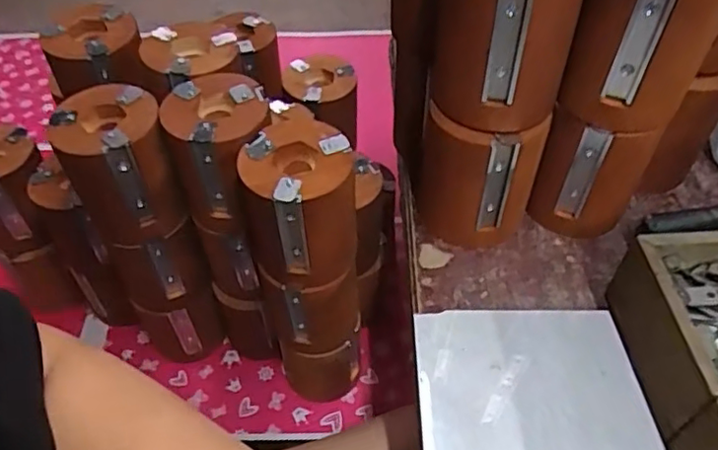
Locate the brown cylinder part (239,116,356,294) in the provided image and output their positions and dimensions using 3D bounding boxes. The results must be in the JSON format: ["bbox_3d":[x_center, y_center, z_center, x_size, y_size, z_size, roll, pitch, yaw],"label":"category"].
[{"bbox_3d":[-0.044,-0.014,0.455,0.078,0.104,0.082,-7,50,-5],"label":"brown cylinder part"}]

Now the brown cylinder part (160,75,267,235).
[{"bbox_3d":[-0.105,-0.053,0.487,0.077,0.108,0.072,0,50,1],"label":"brown cylinder part"}]

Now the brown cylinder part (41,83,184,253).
[{"bbox_3d":[-0.189,-0.043,0.485,0.078,0.108,0.082,-21,53,-16],"label":"brown cylinder part"}]

